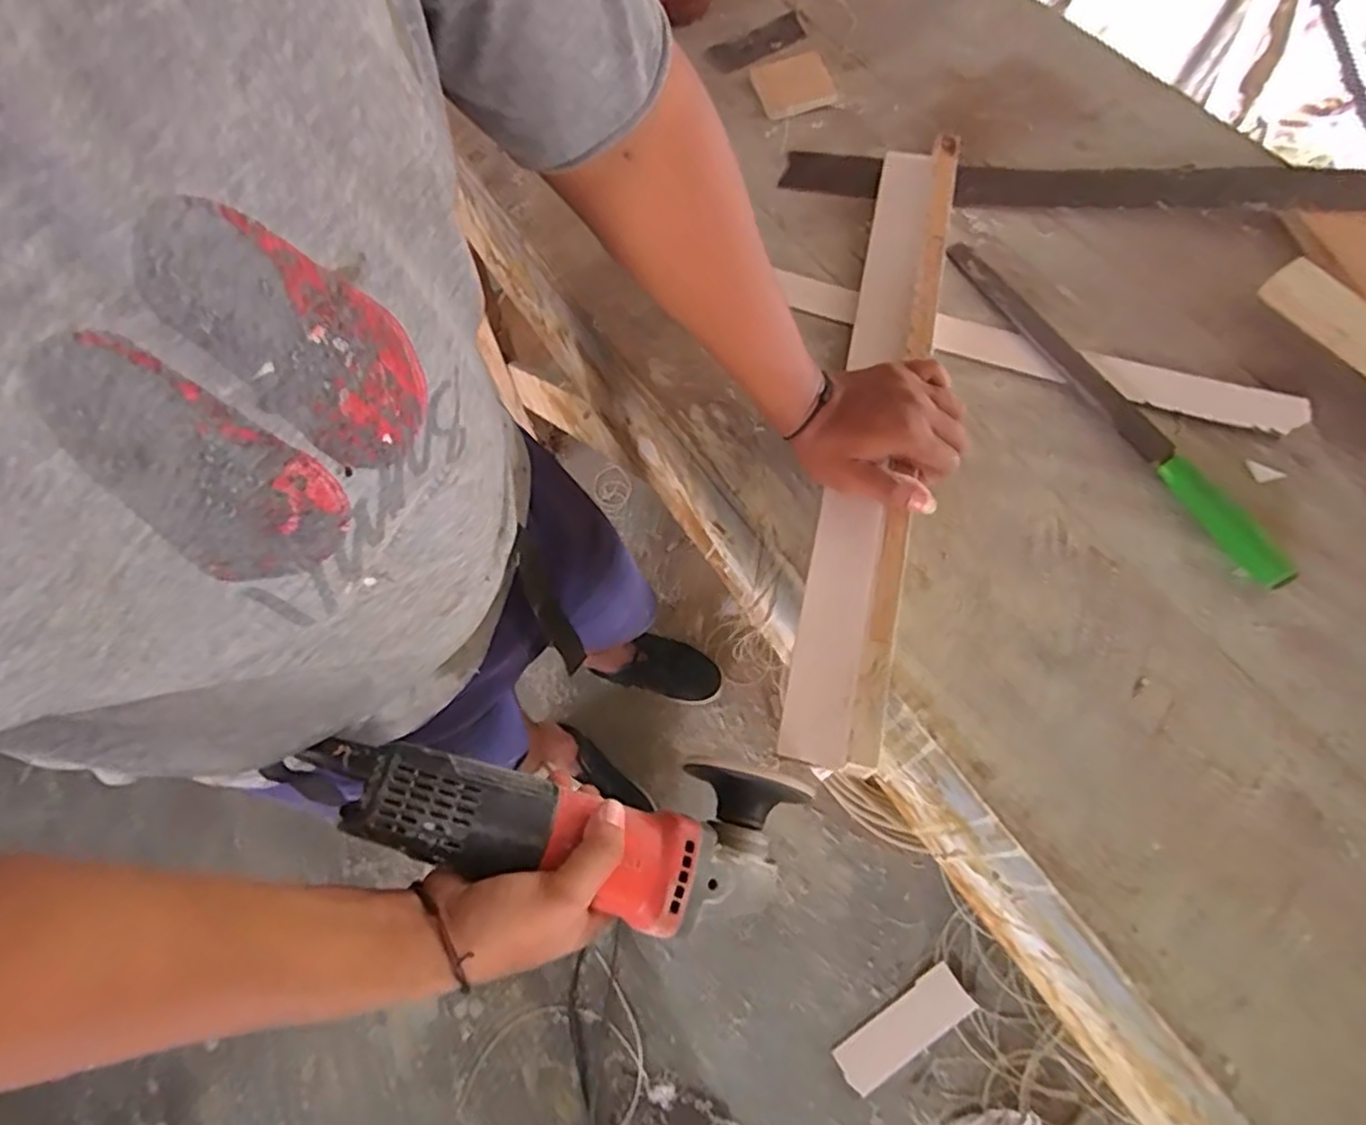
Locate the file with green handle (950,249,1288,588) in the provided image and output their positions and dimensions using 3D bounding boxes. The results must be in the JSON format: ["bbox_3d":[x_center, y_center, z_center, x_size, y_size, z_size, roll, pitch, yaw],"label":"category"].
[{"bbox_3d":[0.328,-0.130,0.552,0.026,0.016,0.356,-27,69,-10],"label":"file with green handle"}]

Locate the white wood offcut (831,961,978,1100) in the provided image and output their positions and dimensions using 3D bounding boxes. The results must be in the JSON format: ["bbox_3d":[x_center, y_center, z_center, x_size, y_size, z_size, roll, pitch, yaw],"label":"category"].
[{"bbox_3d":[0.344,0.726,1.099,0.224,0.005,0.079,-31,69,-12],"label":"white wood offcut"}]

